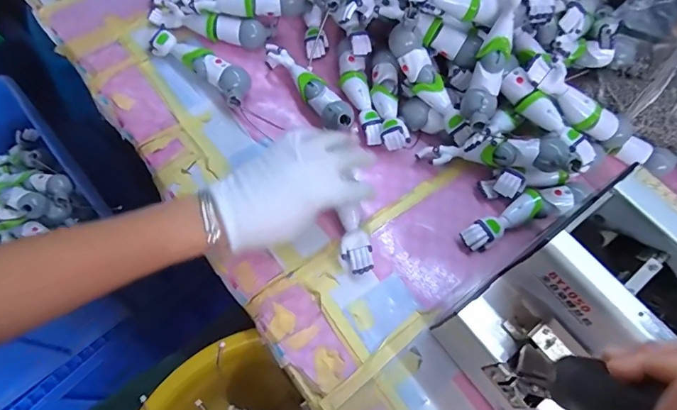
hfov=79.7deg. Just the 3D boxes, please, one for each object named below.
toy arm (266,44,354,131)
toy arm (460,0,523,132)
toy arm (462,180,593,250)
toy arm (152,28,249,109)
[{"bbox_3d":[-0.031,-0.140,0.475,0.037,0.035,0.153,-32,71,-19],"label":"toy arm"},{"bbox_3d":[0.163,-0.159,0.418,0.033,0.040,0.157,15,106,6],"label":"toy arm"},{"bbox_3d":[0.198,0.006,0.430,0.146,0.027,0.033,-21,68,-15],"label":"toy arm"},{"bbox_3d":[-0.160,-0.168,0.482,0.139,0.028,0.046,37,66,12],"label":"toy arm"}]

